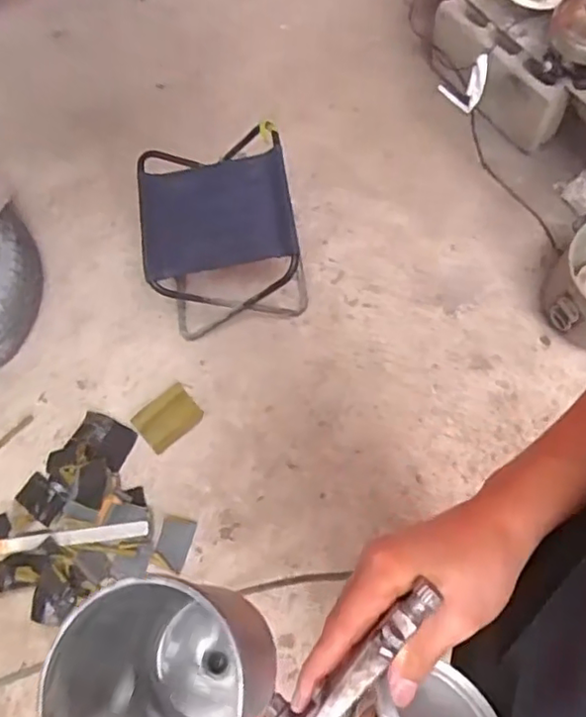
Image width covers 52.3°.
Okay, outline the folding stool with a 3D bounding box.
[{"bbox_3d":[-0.151,-0.282,1.364,0.320,0.294,0.409,-7,72,0],"label":"folding stool"}]

